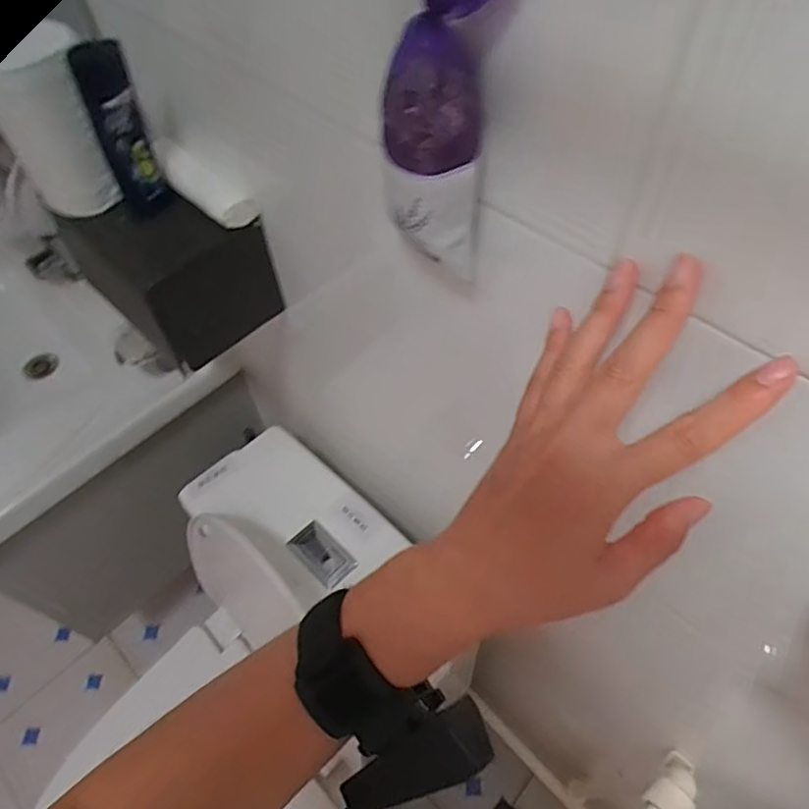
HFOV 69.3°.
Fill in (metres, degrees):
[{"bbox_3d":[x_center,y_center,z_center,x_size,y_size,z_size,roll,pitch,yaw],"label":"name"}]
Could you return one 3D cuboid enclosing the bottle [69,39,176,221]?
[{"bbox_3d":[-0.217,-0.209,0.458,0.036,0.141,0.033,-23,57,-16],"label":"bottle"}]

